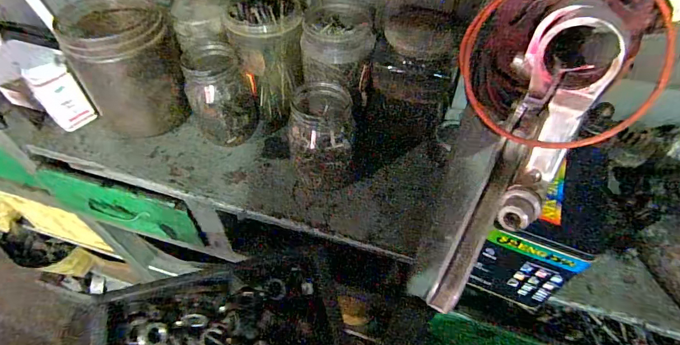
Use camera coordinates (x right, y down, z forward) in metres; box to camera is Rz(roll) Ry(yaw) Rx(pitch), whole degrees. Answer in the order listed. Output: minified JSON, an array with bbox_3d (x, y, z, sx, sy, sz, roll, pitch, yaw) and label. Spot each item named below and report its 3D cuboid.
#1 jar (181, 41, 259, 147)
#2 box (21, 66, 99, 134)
[{"bbox_3d":[-0.163,-0.109,0.516,0.081,0.123,0.100,-20,57,-14],"label":"jar"},{"bbox_3d":[-0.395,-0.106,0.536,0.051,0.093,0.031,-38,63,-24],"label":"box"}]

